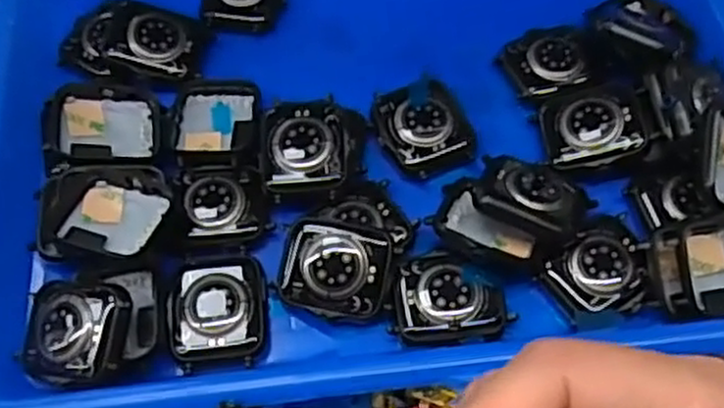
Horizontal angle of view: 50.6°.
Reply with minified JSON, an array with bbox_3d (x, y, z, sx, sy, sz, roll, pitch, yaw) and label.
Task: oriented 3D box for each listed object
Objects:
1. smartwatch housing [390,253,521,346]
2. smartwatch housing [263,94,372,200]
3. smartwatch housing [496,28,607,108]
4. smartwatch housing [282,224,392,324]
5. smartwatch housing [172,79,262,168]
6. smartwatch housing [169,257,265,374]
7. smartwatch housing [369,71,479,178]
[{"bbox_3d":[0.034,0.034,0.291,0.042,0.008,0.036,-4,60,-2],"label":"smartwatch housing"},{"bbox_3d":[-0.019,-0.023,0.315,0.041,0.017,0.043,-4,61,-2],"label":"smartwatch housing"},{"bbox_3d":[0.087,-0.064,0.343,0.043,0.008,0.033,-18,62,-10],"label":"smartwatch housing"},{"bbox_3d":[-0.010,0.025,0.291,0.040,0.007,0.036,7,79,6],"label":"smartwatch housing"},{"bbox_3d":[-0.061,-0.034,0.327,0.036,0.010,0.045,-3,60,-1],"label":"smartwatch housing"},{"bbox_3d":[-0.054,0.040,0.290,0.036,0.010,0.041,-6,61,-3],"label":"smartwatch housing"},{"bbox_3d":[0.026,-0.033,0.326,0.037,0.008,0.043,-23,63,-12],"label":"smartwatch housing"}]

